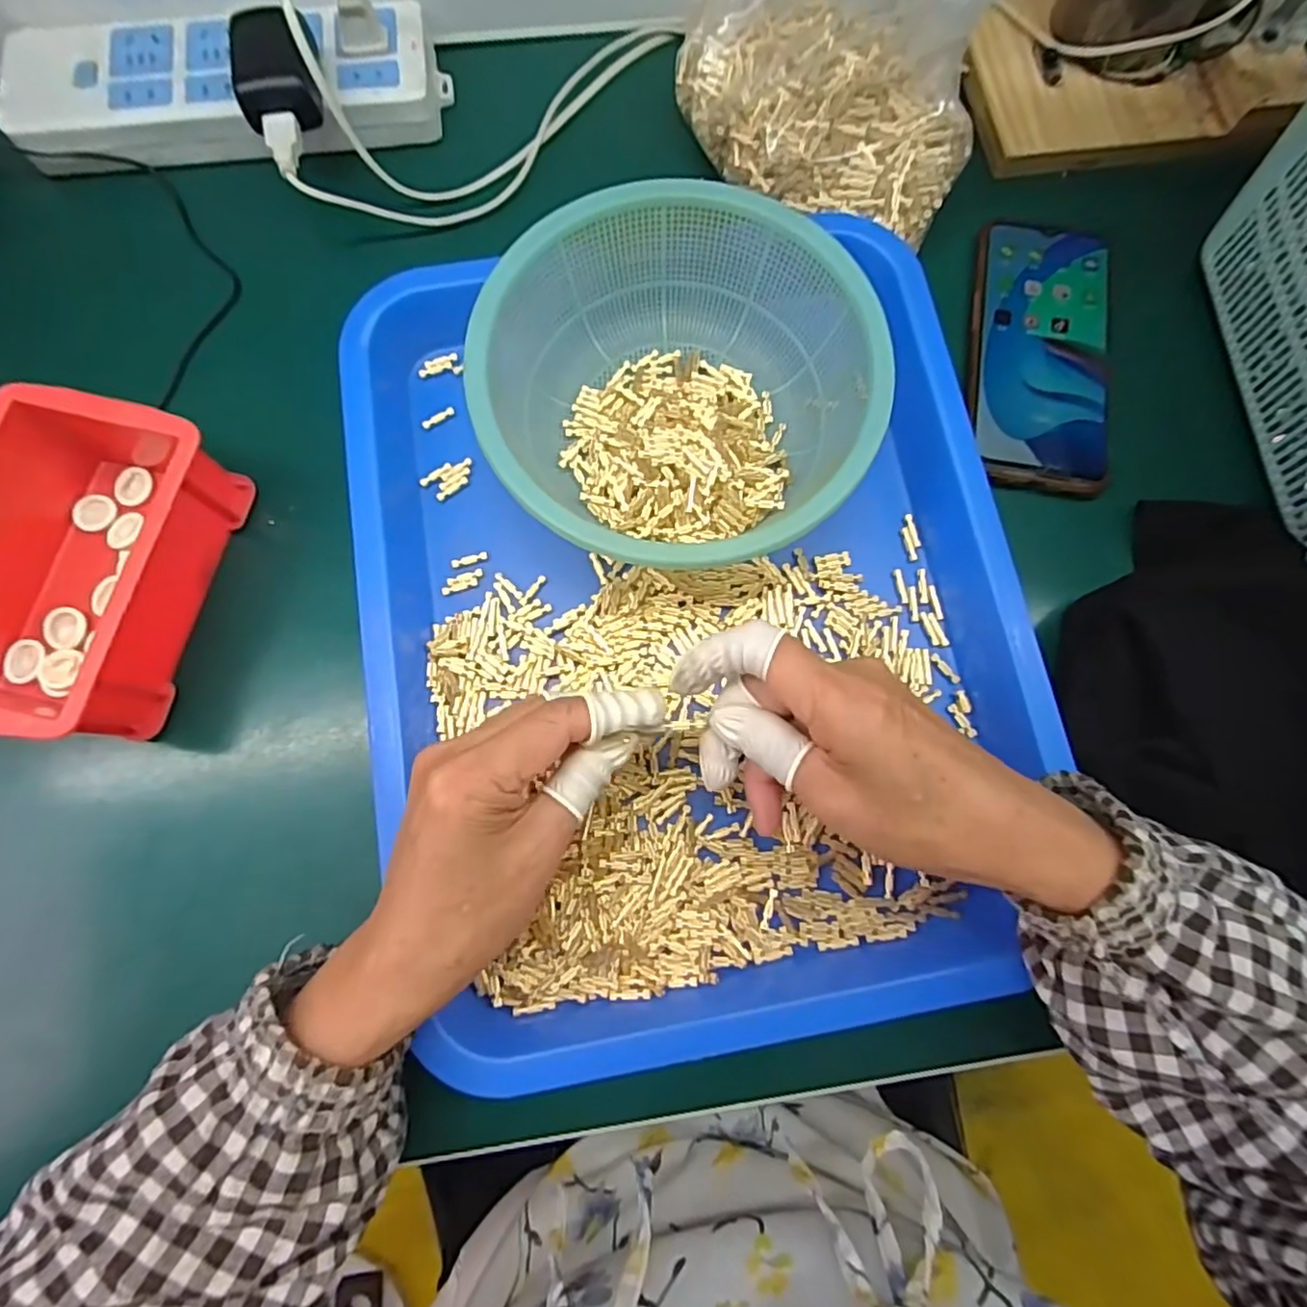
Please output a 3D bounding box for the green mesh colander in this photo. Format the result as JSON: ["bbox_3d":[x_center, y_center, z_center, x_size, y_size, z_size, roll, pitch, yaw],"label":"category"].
[{"bbox_3d":[0.011,-0.128,0.310,0.180,0.059,0.178,0,77,-1],"label":"green mesh colander"}]

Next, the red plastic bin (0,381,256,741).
[{"bbox_3d":[-0.267,-0.040,0.293,0.094,0.058,0.144,12,77,2],"label":"red plastic bin"}]

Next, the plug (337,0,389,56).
[{"bbox_3d":[-0.163,-0.351,0.340,0.025,0.038,0.013,-18,78,-5],"label":"plug"}]

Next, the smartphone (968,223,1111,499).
[{"bbox_3d":[0.214,-0.167,0.346,0.075,0.006,0.162,11,77,1],"label":"smartphone"}]

